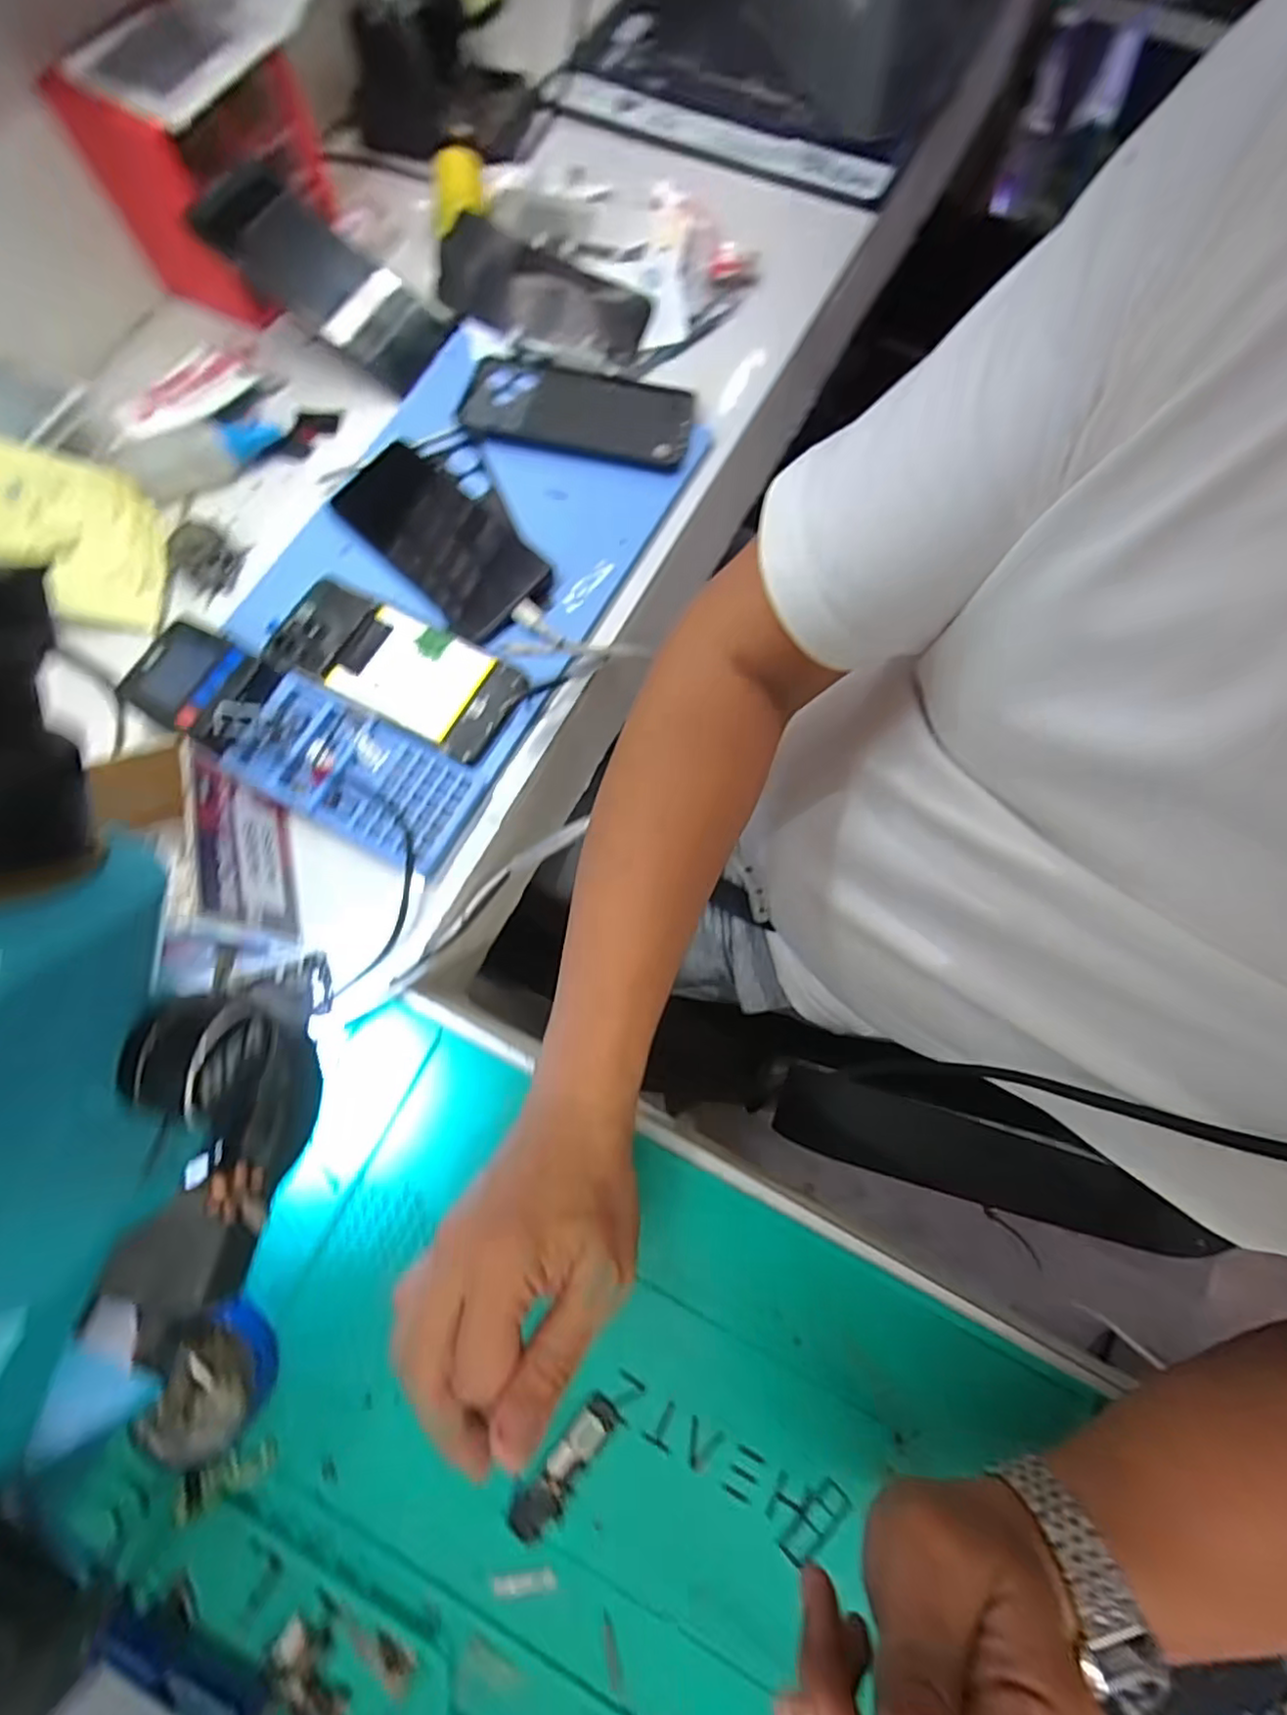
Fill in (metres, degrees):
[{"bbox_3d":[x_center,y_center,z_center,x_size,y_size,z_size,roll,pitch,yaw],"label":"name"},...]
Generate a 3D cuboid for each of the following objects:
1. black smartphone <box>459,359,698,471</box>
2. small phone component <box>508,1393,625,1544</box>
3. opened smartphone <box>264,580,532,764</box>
[{"bbox_3d":[-0.050,-0.334,0.474,0.169,0.011,0.082,11,75,3],"label":"black smartphone"},{"bbox_3d":[-0.038,0.293,0.309,0.019,0.004,0.067,40,78,10],"label":"small phone component"},{"bbox_3d":[-0.160,-0.124,0.417,0.165,0.008,0.070,26,76,7],"label":"opened smartphone"}]

